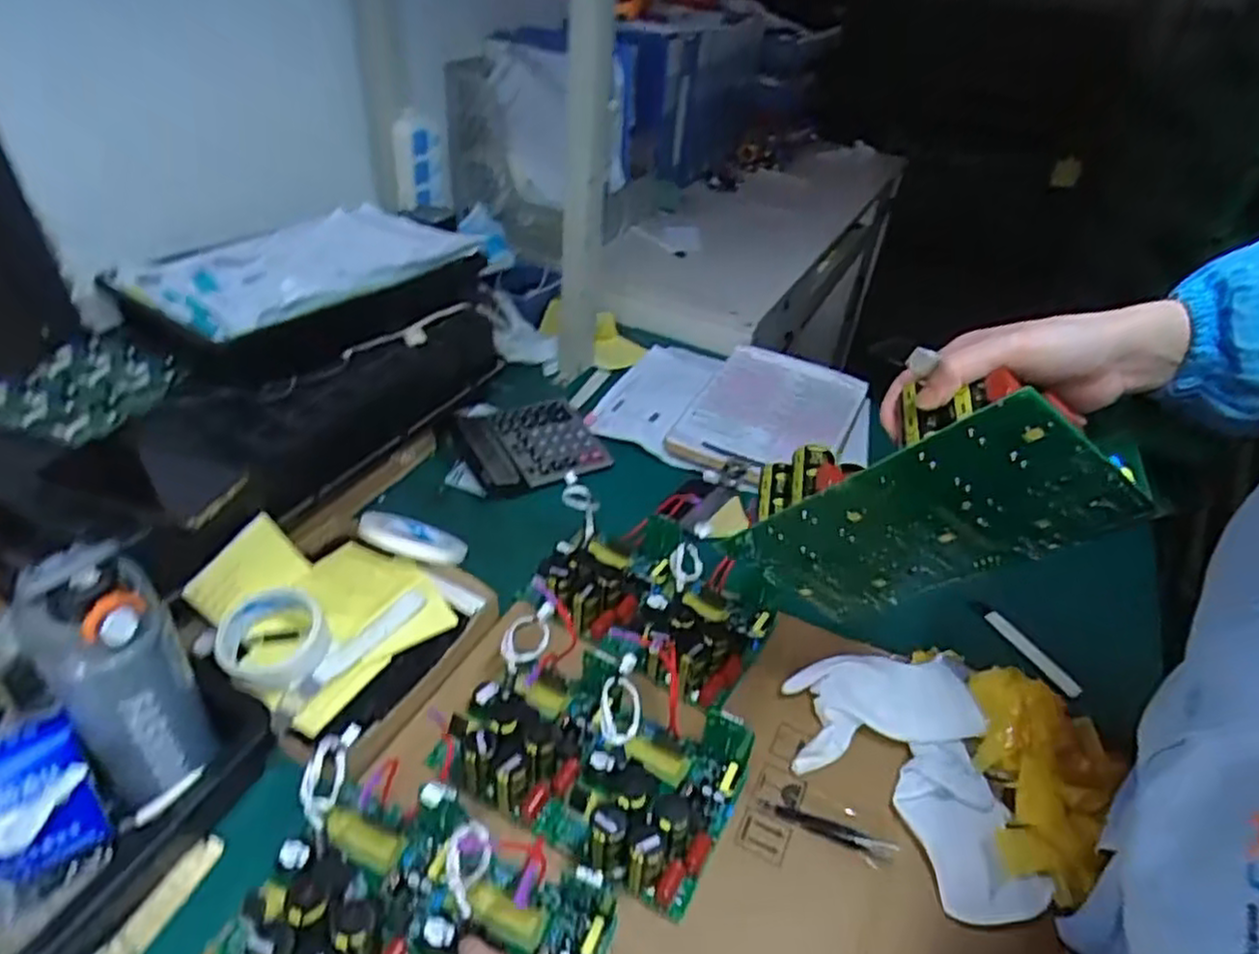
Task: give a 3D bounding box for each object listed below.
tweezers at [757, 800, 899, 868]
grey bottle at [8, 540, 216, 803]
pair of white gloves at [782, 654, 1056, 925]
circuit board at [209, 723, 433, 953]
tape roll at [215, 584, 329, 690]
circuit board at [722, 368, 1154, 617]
[{"bbox_3d":[0.159,0.286,0.595,0.109,0.009,0.019,17,40,14],"label":"tweezers"},{"bbox_3d":[-0.351,0.138,0.508,0.065,0.196,0.079,33,46,30],"label":"grey bottle"},{"bbox_3d":[0.248,0.247,0.626,0.199,0.041,0.227,3,39,-3],"label":"pair of white gloves"},{"bbox_3d":[-0.200,0.277,0.519,0.115,0.062,0.160,15,39,11],"label":"circuit board"},{"bbox_3d":[-0.314,0.142,0.647,0.088,0.036,0.083,3,39,-3],"label":"tape roll"},{"bbox_3d":[0.190,0.018,0.496,0.141,0.237,0.046,34,48,-25],"label":"circuit board"}]

